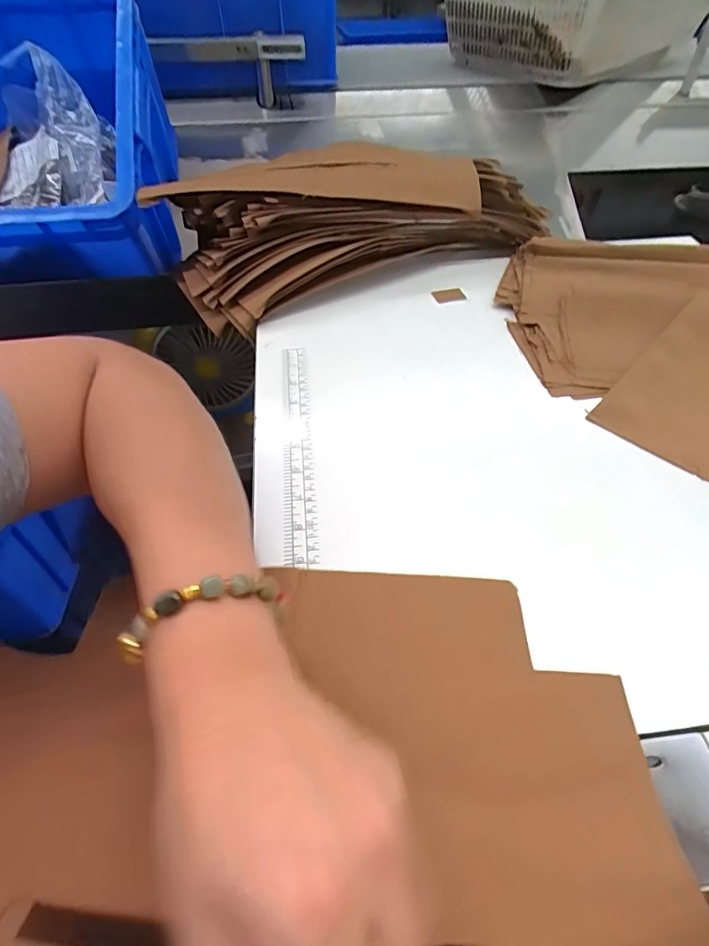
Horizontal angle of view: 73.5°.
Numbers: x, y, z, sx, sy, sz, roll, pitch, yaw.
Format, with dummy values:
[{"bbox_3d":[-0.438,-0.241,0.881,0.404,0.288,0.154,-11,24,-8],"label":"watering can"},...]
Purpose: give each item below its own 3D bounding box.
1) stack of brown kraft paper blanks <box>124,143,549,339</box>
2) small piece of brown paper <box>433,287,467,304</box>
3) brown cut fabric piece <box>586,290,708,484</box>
[{"bbox_3d":[0.006,-0.278,0.519,0.400,0.097,0.170,-24,54,-18],"label":"stack of brown kraft paper blanks"},{"bbox_3d":[0.101,-0.190,0.507,0.032,0.004,0.021,-8,51,-3],"label":"small piece of brown paper"},{"bbox_3d":[0.307,-0.087,0.397,0.213,0.023,0.109,-37,59,-26],"label":"brown cut fabric piece"}]

